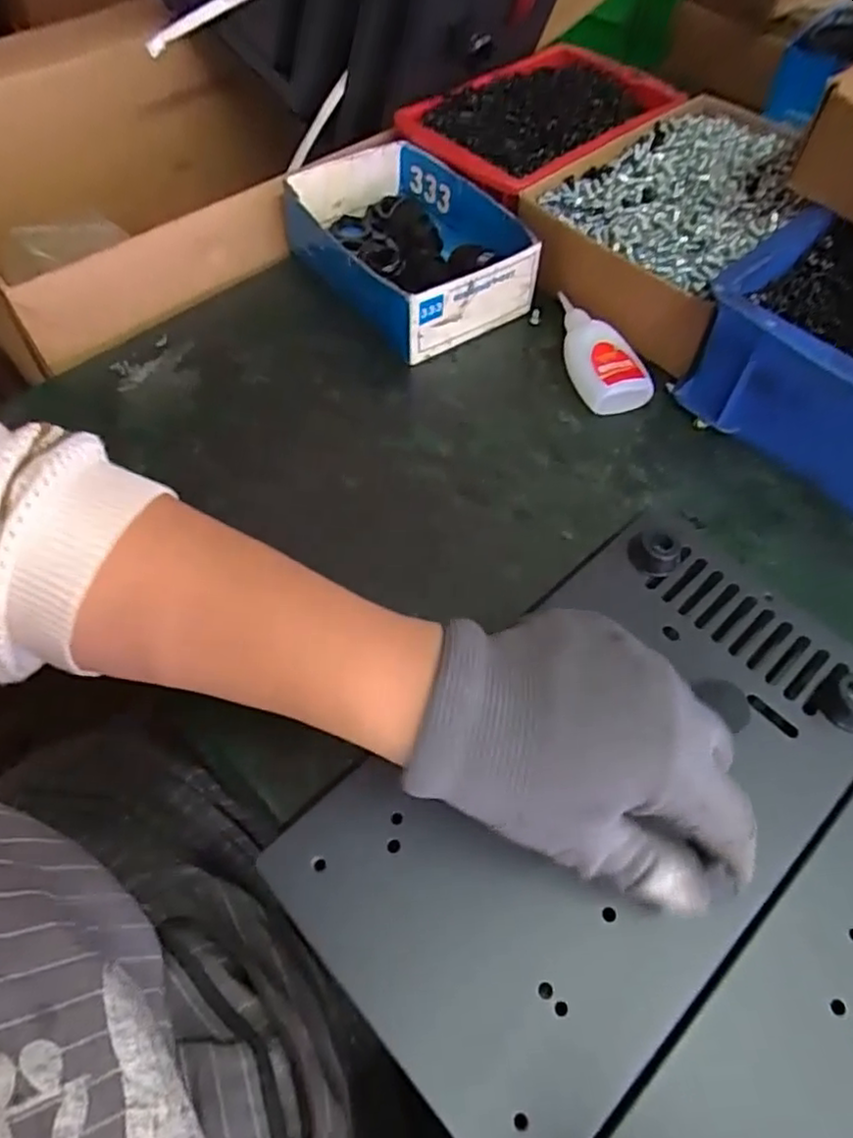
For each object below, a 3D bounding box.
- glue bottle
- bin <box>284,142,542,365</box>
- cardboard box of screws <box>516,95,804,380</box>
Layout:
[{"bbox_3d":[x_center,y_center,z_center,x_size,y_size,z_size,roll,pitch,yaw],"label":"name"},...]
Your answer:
[{"bbox_3d":[0.107,-0.144,0.440,0.044,0.027,0.103,-12,59,-7],"label":"glue bottle"},{"bbox_3d":[-0.016,-0.225,0.476,0.123,0.051,0.163,-30,63,-16],"label":"bin"},{"bbox_3d":[0.173,-0.251,0.486,0.146,0.060,0.236,31,64,18],"label":"cardboard box of screws"}]

